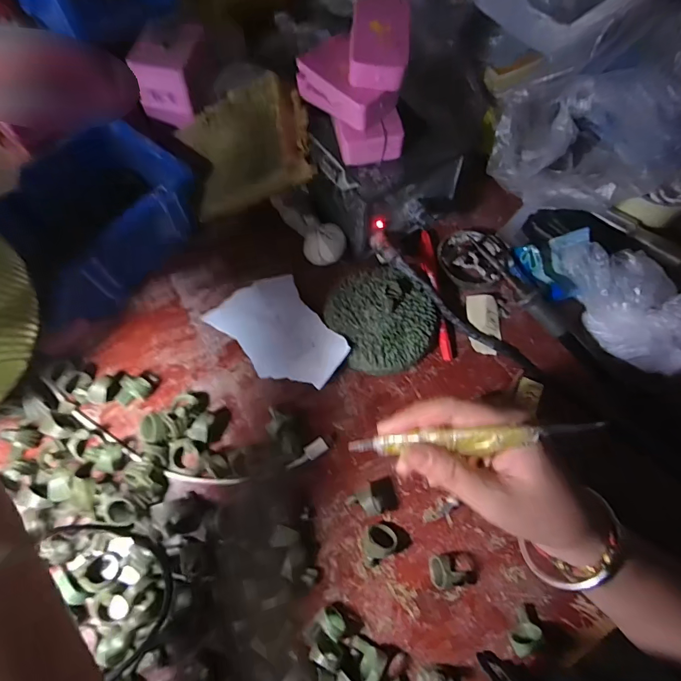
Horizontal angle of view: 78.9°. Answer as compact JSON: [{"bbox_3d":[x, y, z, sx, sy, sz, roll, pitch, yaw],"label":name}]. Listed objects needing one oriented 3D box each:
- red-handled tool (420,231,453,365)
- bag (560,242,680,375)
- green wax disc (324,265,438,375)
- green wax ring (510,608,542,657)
[{"bbox_3d":[0.094,-0.048,0.413,0.013,0.011,0.140,-5,70,-3],"label":"red-handled tool"},{"bbox_3d":[0.273,-0.031,0.382,0.071,0.062,0.160,-40,75,-15],"label":"bag"},{"bbox_3d":[0.039,-0.021,0.390,0.093,0.028,0.099,0,70,-1],"label":"green wax disc"},{"bbox_3d":[0.138,0.220,0.310,0.016,0.016,0.028,28,71,8],"label":"green wax ring"}]

